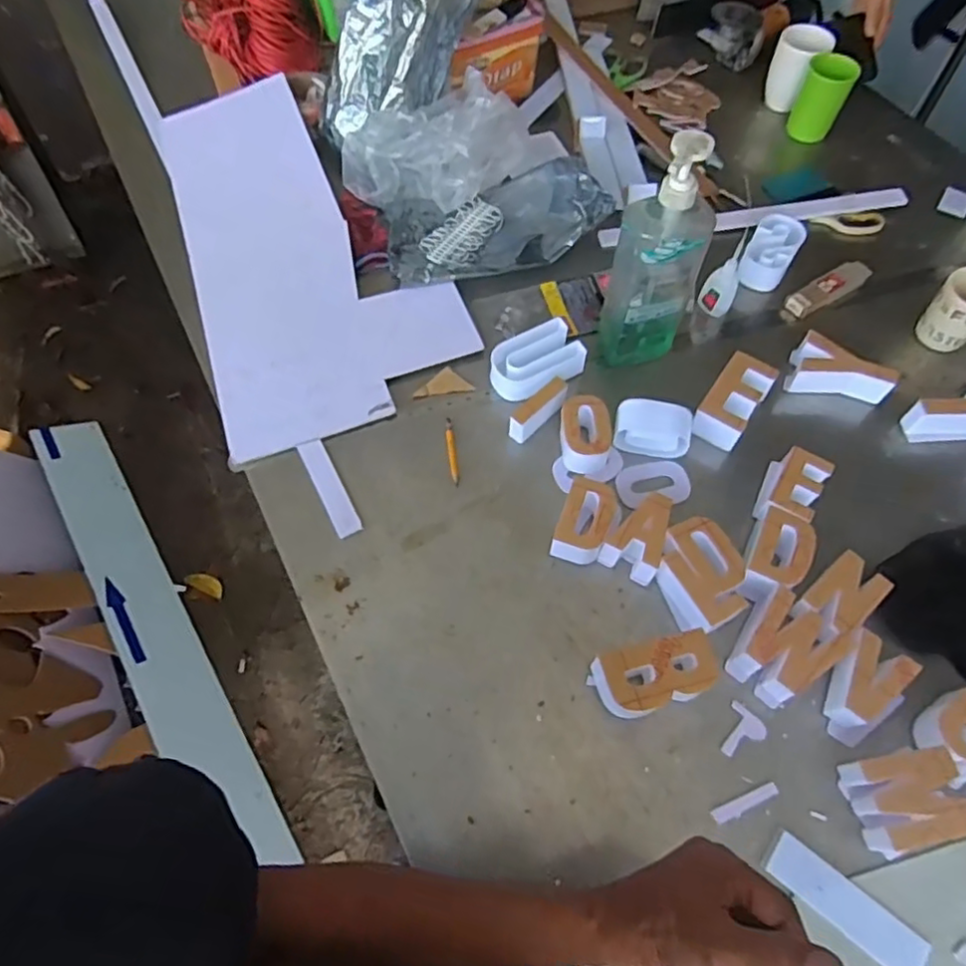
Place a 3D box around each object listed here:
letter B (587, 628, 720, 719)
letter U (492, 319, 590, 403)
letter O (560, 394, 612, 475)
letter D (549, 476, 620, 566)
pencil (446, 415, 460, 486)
[{"bbox_3d":[0.168,0.184,0.613,0.116,0.039,0.059,-12,63,-6],"label":"letter B"},{"bbox_3d":[0.065,-0.149,0.793,0.115,0.038,0.072,-26,65,-12],"label":"letter U"},{"bbox_3d":[0.118,-0.057,0.744,0.055,0.046,0.079,-1,63,0],"label":"letter O"},{"bbox_3d":[0.110,0.042,0.684,0.055,0.042,0.086,18,64,10],"label":"letter D"},{"bbox_3d":[-0.037,-0.038,0.758,0.010,0.004,0.093,-6,63,-3],"label":"pencil"}]

